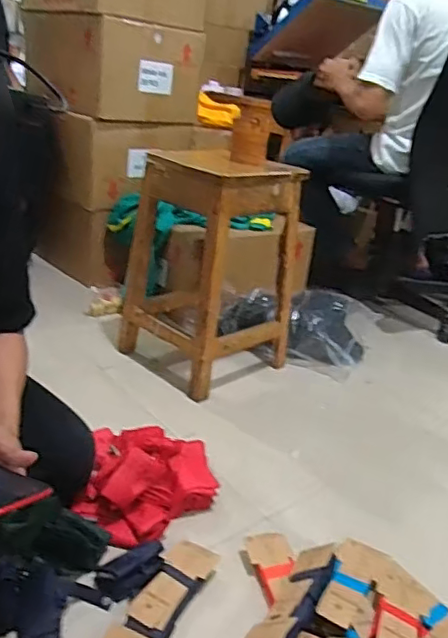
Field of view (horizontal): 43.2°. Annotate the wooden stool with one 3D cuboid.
[{"bbox_3d":[-0.048,-0.133,1.375,0.340,0.477,0.311,25,30,37],"label":"wooden stool"}]

